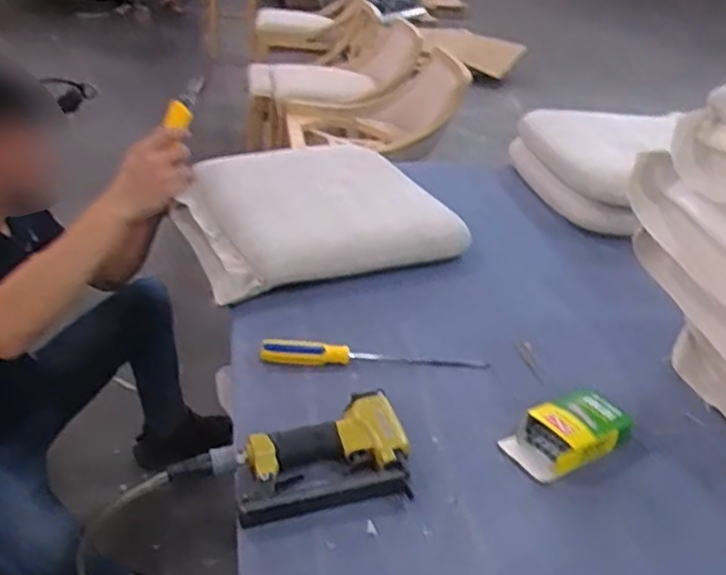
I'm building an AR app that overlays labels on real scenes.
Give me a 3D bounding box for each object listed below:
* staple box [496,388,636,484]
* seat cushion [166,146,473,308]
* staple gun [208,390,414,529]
[{"bbox_3d":[0.244,0.172,0.848,0.156,0.040,0.083,-15,36,-30],"label":"staple box"},{"bbox_3d":[-0.090,-0.142,1.252,0.424,0.091,0.395,-11,34,-25],"label":"seat cushion"},{"bbox_3d":[-0.050,0.188,0.765,0.201,0.048,0.123,-8,33,-22],"label":"staple gun"}]

